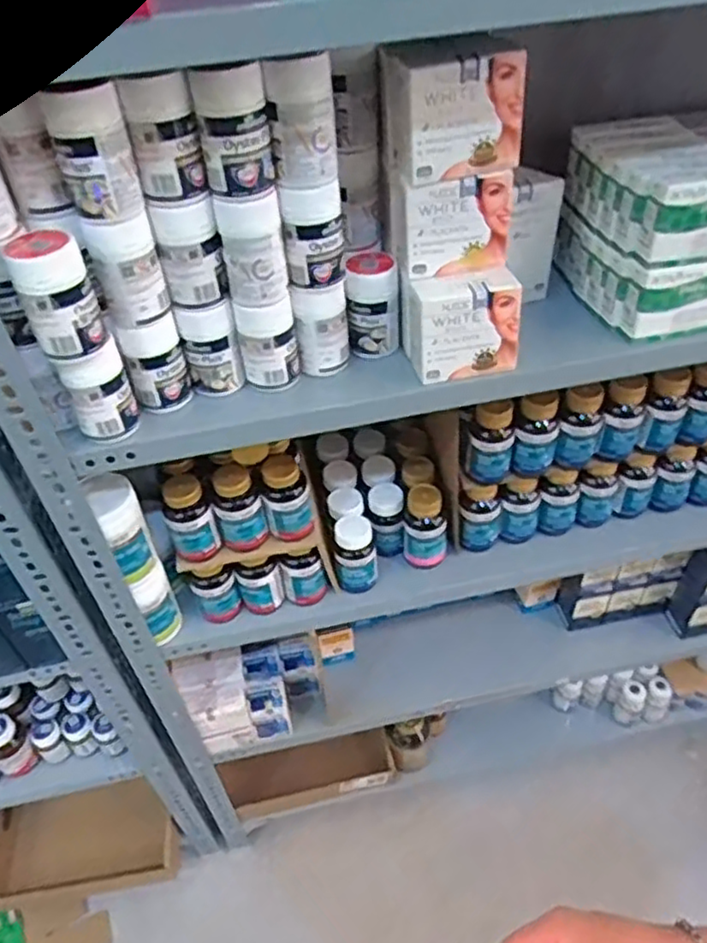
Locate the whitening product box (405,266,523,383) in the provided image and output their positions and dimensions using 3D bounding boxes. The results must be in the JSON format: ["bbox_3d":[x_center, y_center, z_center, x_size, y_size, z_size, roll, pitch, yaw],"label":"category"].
[{"bbox_3d":[0.099,-0.141,0.636,0.103,0.084,0.083,-6,44,-1],"label":"whitening product box"}]

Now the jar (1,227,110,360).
[{"bbox_3d":[-0.226,-0.136,0.523,0.052,0.083,0.051,-23,47,-18],"label":"jar"}]

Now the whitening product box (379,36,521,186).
[{"bbox_3d":[0.079,-0.295,0.554,0.098,0.084,0.078,-9,44,-5],"label":"whitening product box"}]

